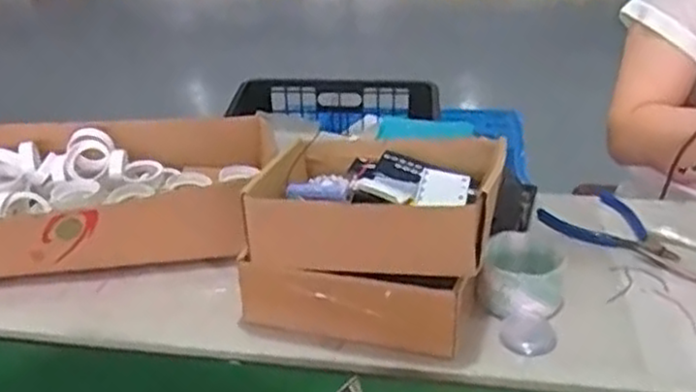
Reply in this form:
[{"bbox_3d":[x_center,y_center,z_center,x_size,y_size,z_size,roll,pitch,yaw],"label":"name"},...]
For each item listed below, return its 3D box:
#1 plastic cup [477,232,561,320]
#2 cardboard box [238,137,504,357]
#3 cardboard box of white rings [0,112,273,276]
[{"bbox_3d":[0.167,0.079,0.718,0.076,0.048,0.089,2,31,11],"label":"plastic cup"},{"bbox_3d":[0.031,0.039,0.727,0.222,0.177,0.183,5,31,16],"label":"cardboard box"},{"bbox_3d":[-0.300,0.006,0.846,0.432,0.098,0.261,-8,32,-10],"label":"cardboard box of white rings"}]

